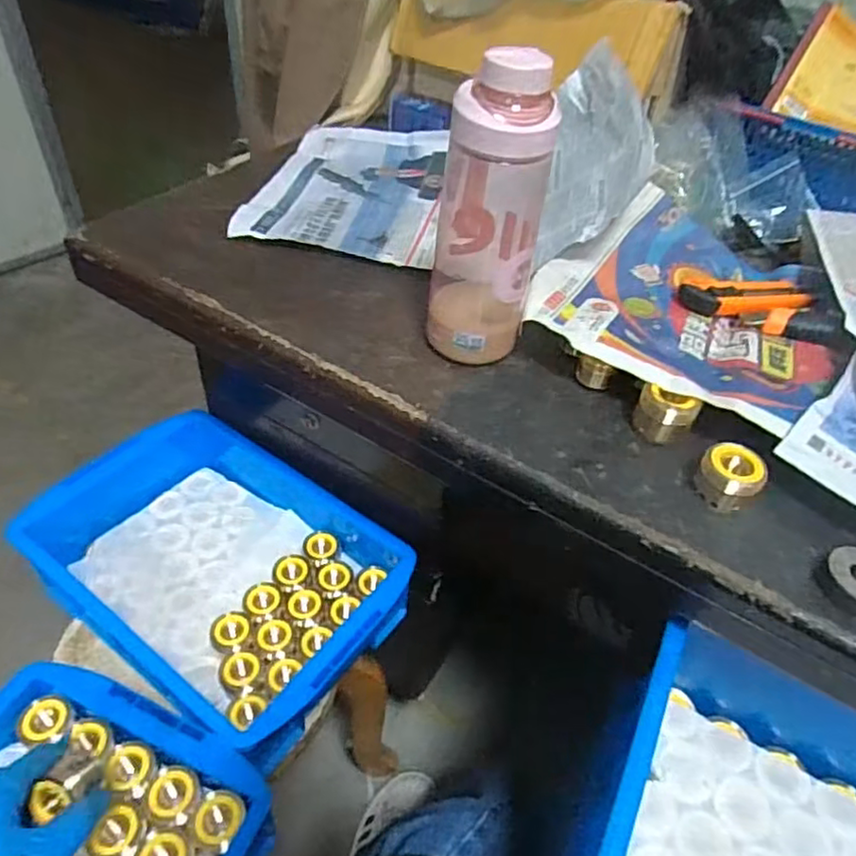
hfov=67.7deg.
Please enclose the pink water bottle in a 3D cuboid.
[{"bbox_3d":[0.043,-0.151,0.456,0.070,0.213,0.085,6,45,0],"label":"pink water bottle"}]

